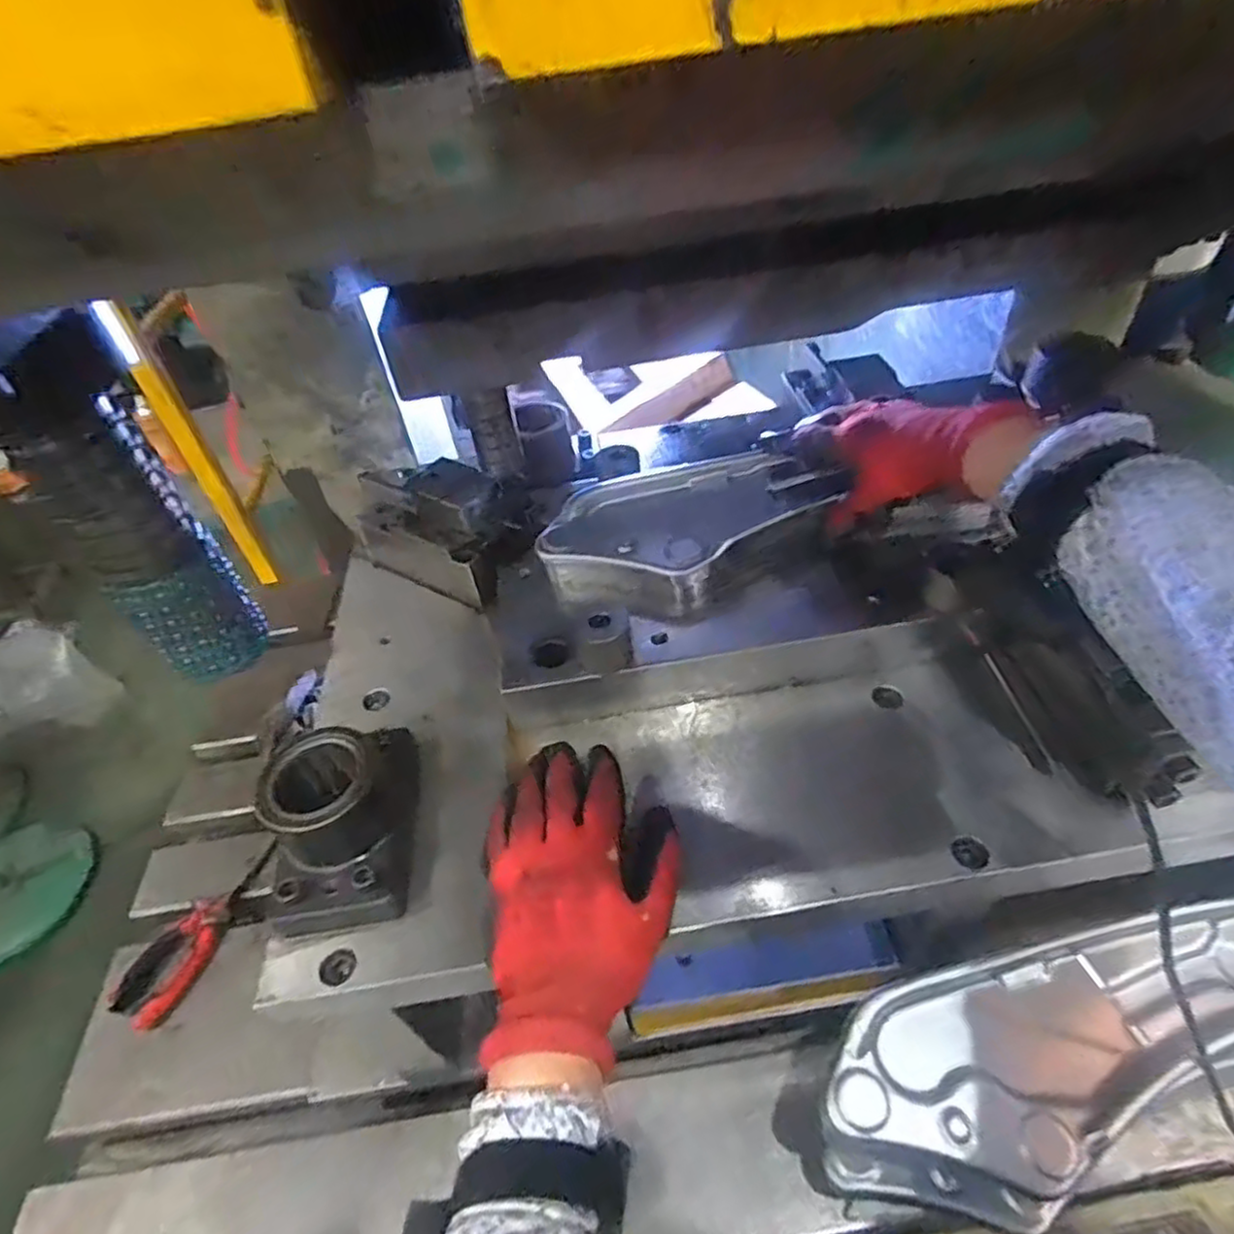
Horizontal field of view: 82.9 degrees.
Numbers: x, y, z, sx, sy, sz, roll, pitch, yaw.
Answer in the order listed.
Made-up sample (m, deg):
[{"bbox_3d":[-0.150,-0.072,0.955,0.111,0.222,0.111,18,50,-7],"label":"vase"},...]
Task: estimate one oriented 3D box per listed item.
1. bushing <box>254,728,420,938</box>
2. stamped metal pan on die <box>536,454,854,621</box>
[{"bbox_3d":[-0.178,0.122,0.447,0.076,0.086,0.128,-9,43,-2],"label":"bushing"},{"bbox_3d":[0.056,-0.063,0.571,0.226,0.068,0.107,-18,44,-11],"label":"stamped metal pan on die"}]

